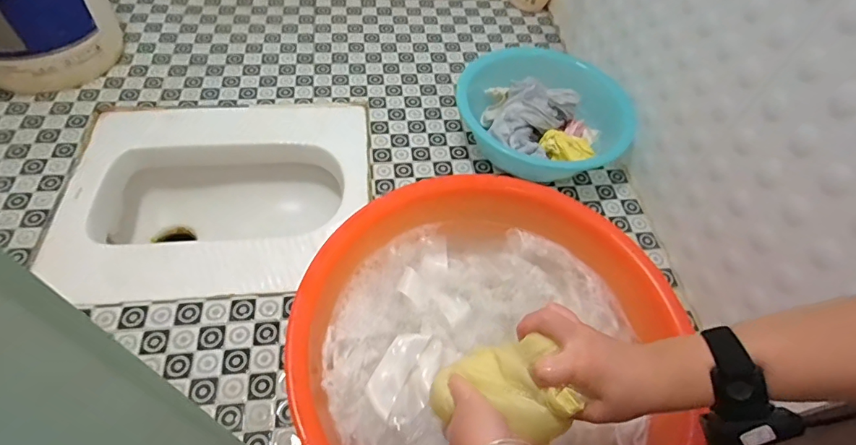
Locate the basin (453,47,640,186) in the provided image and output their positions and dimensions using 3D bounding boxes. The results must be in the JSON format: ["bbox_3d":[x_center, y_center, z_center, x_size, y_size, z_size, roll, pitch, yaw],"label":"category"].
[{"bbox_3d":[0.194,-0.188,0.827,0.262,0.101,0.272,3,55,-4],"label":"basin"}]

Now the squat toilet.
[{"bbox_3d":[-0.339,-0.015,0.822,0.462,0.148,0.377,-3,56,-7],"label":"squat toilet"}]

